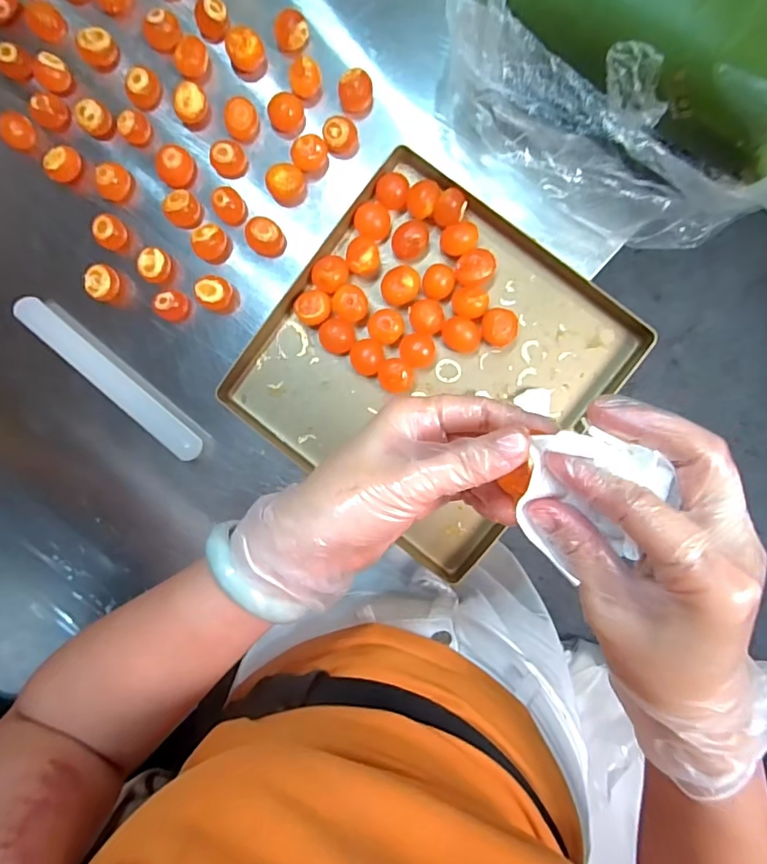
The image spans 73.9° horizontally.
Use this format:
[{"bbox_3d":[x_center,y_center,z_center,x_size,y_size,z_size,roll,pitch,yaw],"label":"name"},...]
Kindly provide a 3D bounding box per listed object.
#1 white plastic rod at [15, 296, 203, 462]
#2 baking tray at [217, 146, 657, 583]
[{"bbox_3d":[-0.257,-0.051,0.483,0.214,0.022,0.024,42,94,2],"label":"white plastic rod"},{"bbox_3d":[0.041,-0.060,0.459,0.281,0.030,0.282,37,94,3],"label":"baking tray"}]

